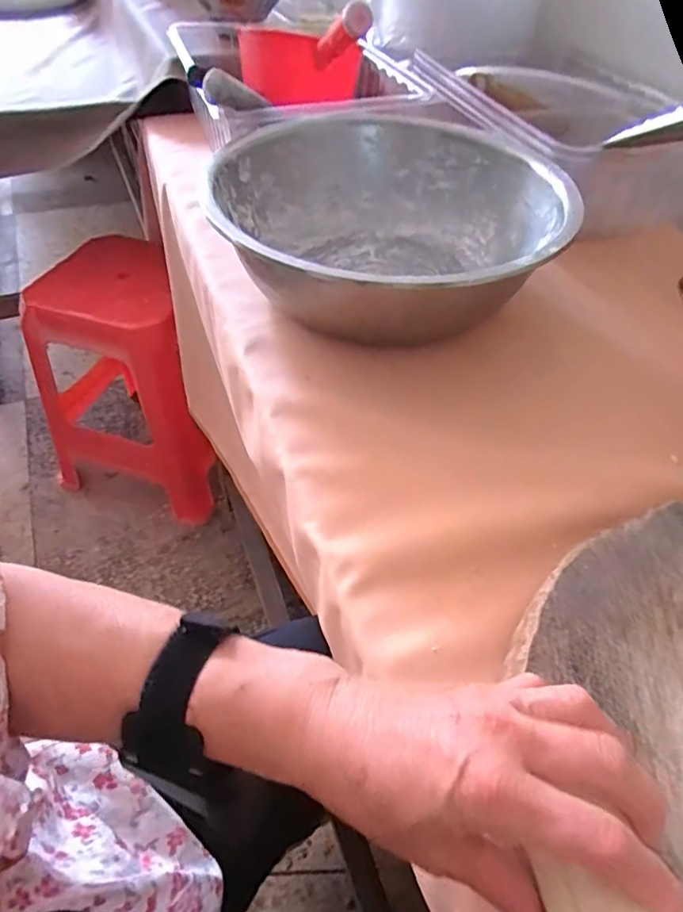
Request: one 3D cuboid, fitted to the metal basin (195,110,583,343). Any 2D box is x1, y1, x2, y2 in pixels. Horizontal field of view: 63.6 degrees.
[{"bbox_3d":[0.041,-0.221,0.540,0.303,0.110,0.324,2,49,-2],"label":"metal basin"}]

